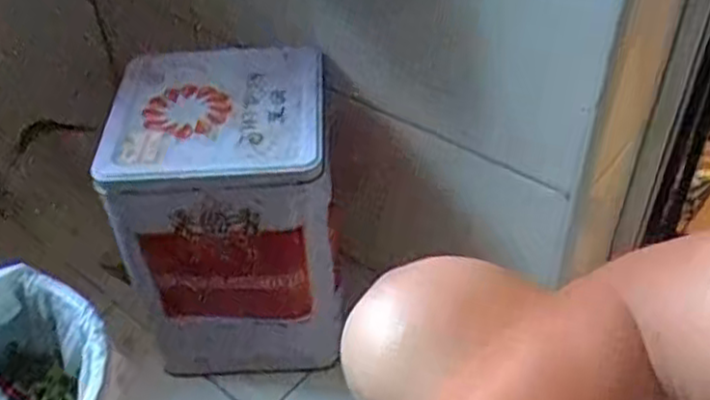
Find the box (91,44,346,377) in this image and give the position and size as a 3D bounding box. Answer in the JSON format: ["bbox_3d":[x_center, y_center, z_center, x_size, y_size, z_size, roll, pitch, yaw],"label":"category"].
[{"bbox_3d":[-0.142,0.007,0.886,0.231,0.322,0.251,-2,41,0],"label":"box"}]

